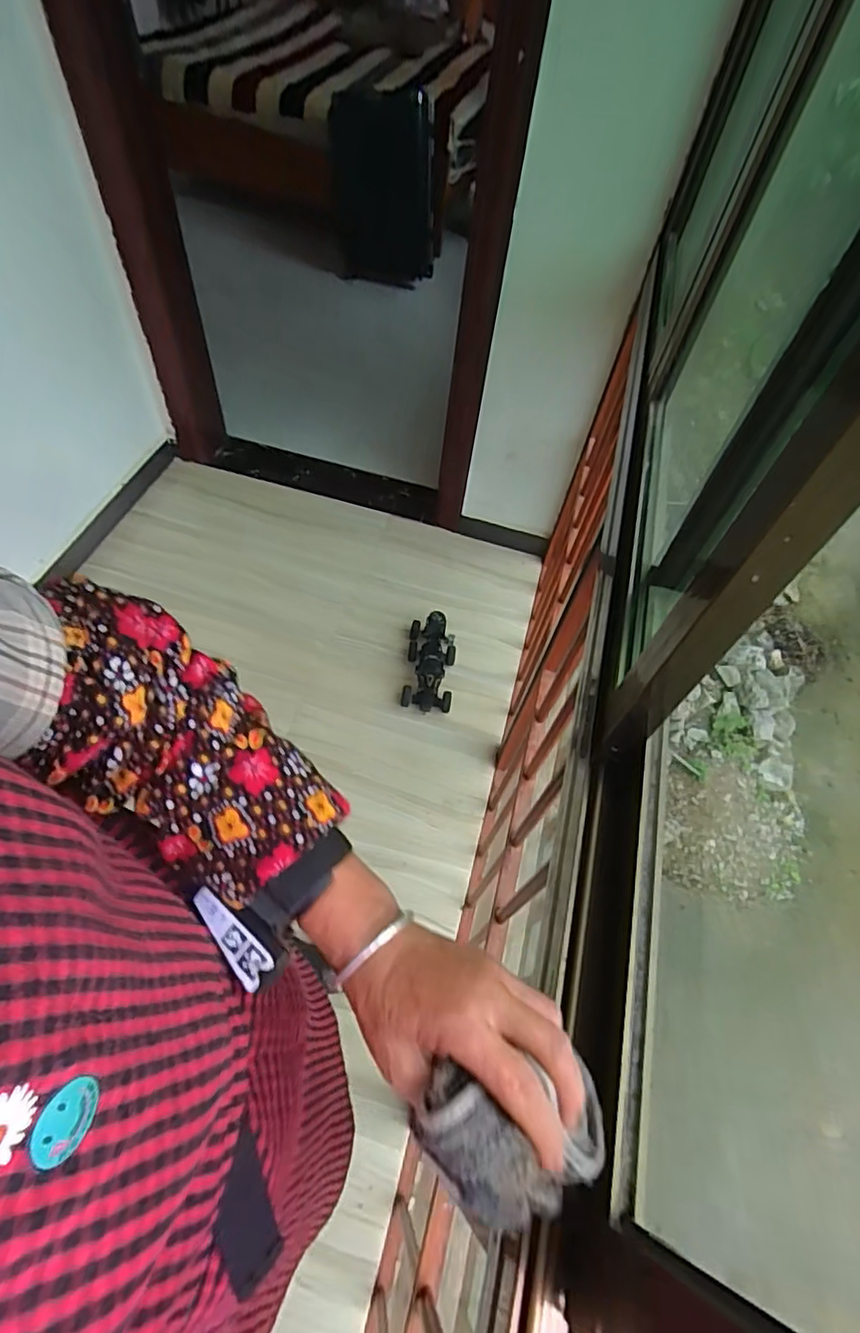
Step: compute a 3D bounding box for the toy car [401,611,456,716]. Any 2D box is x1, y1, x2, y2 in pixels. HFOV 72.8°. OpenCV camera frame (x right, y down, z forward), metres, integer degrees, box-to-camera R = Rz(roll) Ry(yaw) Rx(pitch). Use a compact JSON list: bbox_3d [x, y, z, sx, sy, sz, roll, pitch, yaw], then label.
[{"bbox_3d":[0.003,-0.029,1.630,0.136,0.076,0.311,7,58,0],"label":"toy car"}]

